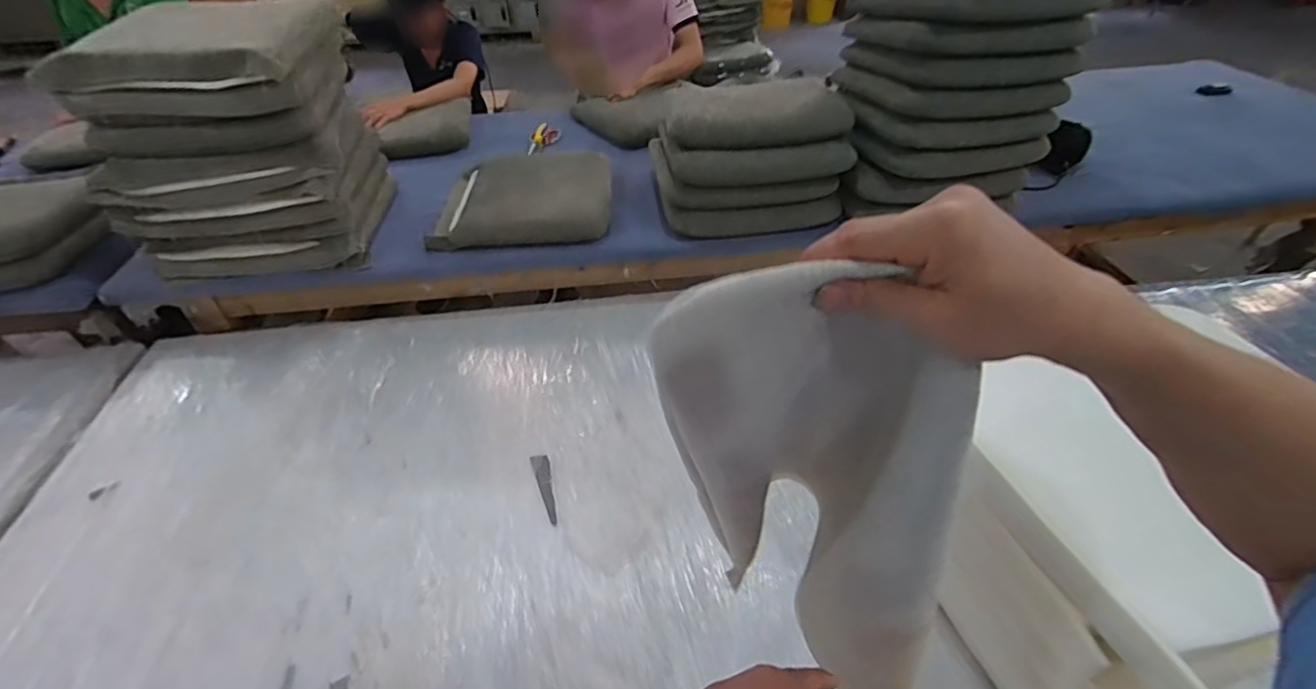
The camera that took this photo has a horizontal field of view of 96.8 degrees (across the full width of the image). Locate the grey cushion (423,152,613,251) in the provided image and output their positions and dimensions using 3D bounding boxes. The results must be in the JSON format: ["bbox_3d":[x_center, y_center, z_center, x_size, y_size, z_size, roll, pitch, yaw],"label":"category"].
[{"bbox_3d":[-0.360,-0.416,1.602,0.455,0.089,0.402,-2,41,-1],"label":"grey cushion"}]

